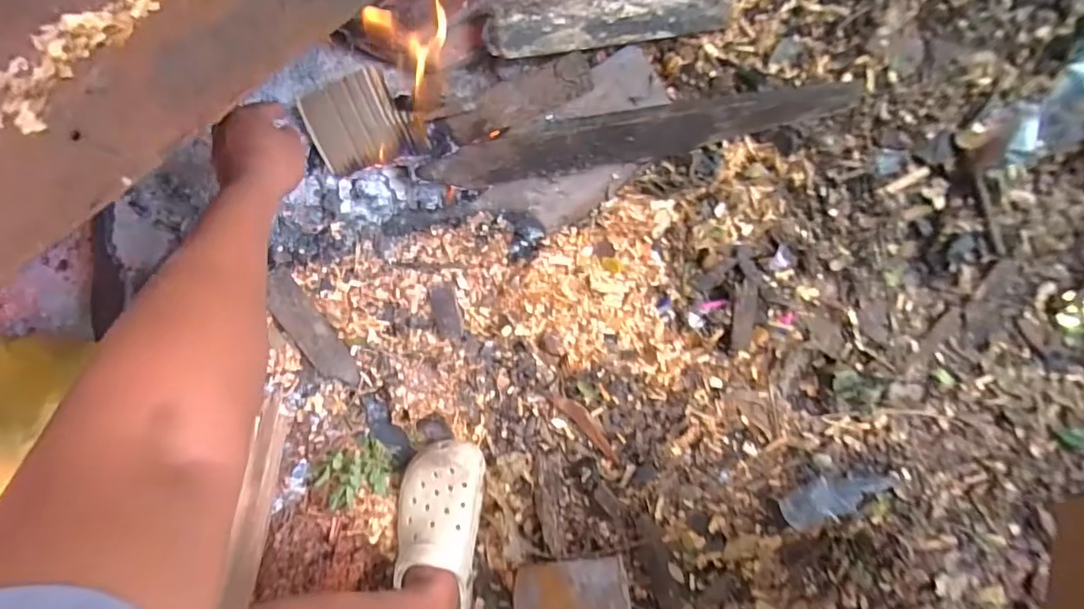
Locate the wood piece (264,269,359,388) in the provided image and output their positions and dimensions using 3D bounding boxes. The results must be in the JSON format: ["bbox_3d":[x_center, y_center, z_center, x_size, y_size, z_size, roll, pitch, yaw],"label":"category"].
[{"bbox_3d":[-0.299,0.037,0.630,0.048,0.019,0.174,-21,119,3],"label":"wood piece"}]

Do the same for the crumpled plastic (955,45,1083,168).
[{"bbox_3d":[0.640,-0.244,0.597,0.207,0.026,0.096,-41,88,3],"label":"crumpled plastic"}]

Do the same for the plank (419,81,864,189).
[{"bbox_3d":[0.120,-0.206,0.596,0.526,0.048,0.068,-10,132,-2],"label":"plank"}]

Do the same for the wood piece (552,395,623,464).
[{"bbox_3d":[0.064,0.164,0.657,0.025,0.006,0.123,-45,88,3],"label":"wood piece"}]

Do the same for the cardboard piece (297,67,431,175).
[{"bbox_3d":[-0.207,-0.208,0.561,0.126,0.012,0.100,-18,105,12],"label":"cardboard piece"}]

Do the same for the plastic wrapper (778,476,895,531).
[{"bbox_3d":[0.383,0.249,0.637,0.139,0.009,0.050,-26,89,3],"label":"plastic wrapper"}]

